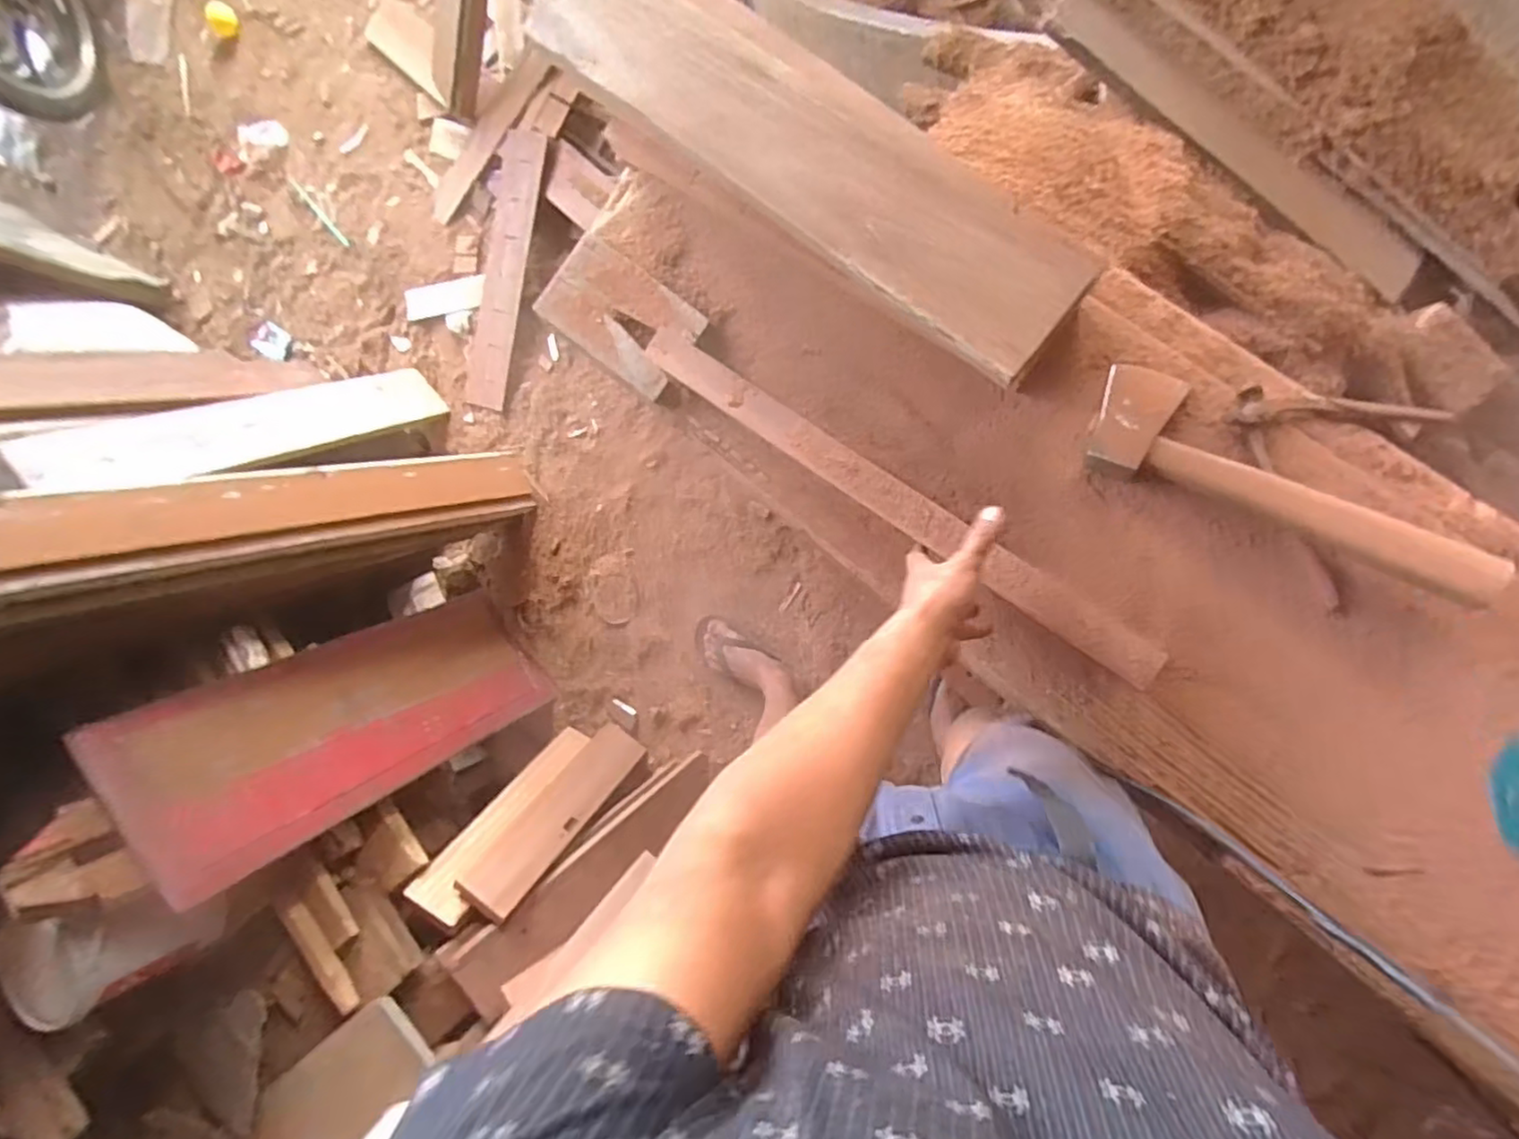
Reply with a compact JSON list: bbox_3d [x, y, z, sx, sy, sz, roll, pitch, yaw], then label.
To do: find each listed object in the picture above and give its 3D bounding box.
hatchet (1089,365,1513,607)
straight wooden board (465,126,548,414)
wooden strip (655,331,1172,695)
[{"bbox_3d":[0.481,-0.074,0.624,0.354,0.055,0.112,35,98,18],"label":"hatchet"},{"bbox_3d":[-0.570,-0.650,1.467,0.127,0.018,0.577,22,105,21],"label":"straight wooden board"},{"bbox_3d":[0.118,-0.072,0.640,0.570,0.020,0.043,36,98,12],"label":"wooden strip"}]

